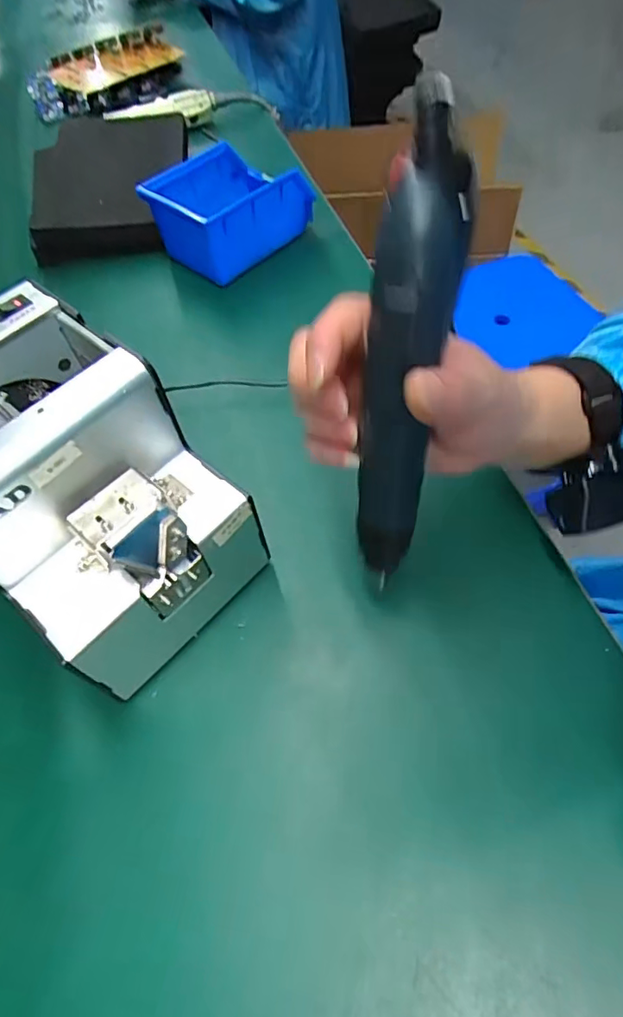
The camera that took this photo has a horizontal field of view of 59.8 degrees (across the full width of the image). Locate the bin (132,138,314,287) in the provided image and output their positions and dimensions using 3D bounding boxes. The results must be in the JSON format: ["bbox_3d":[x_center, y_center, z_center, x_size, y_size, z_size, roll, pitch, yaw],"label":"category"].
[{"bbox_3d":[-0.082,-0.293,0.537,0.139,0.074,0.099,-37,60,-17],"label":"bin"}]

